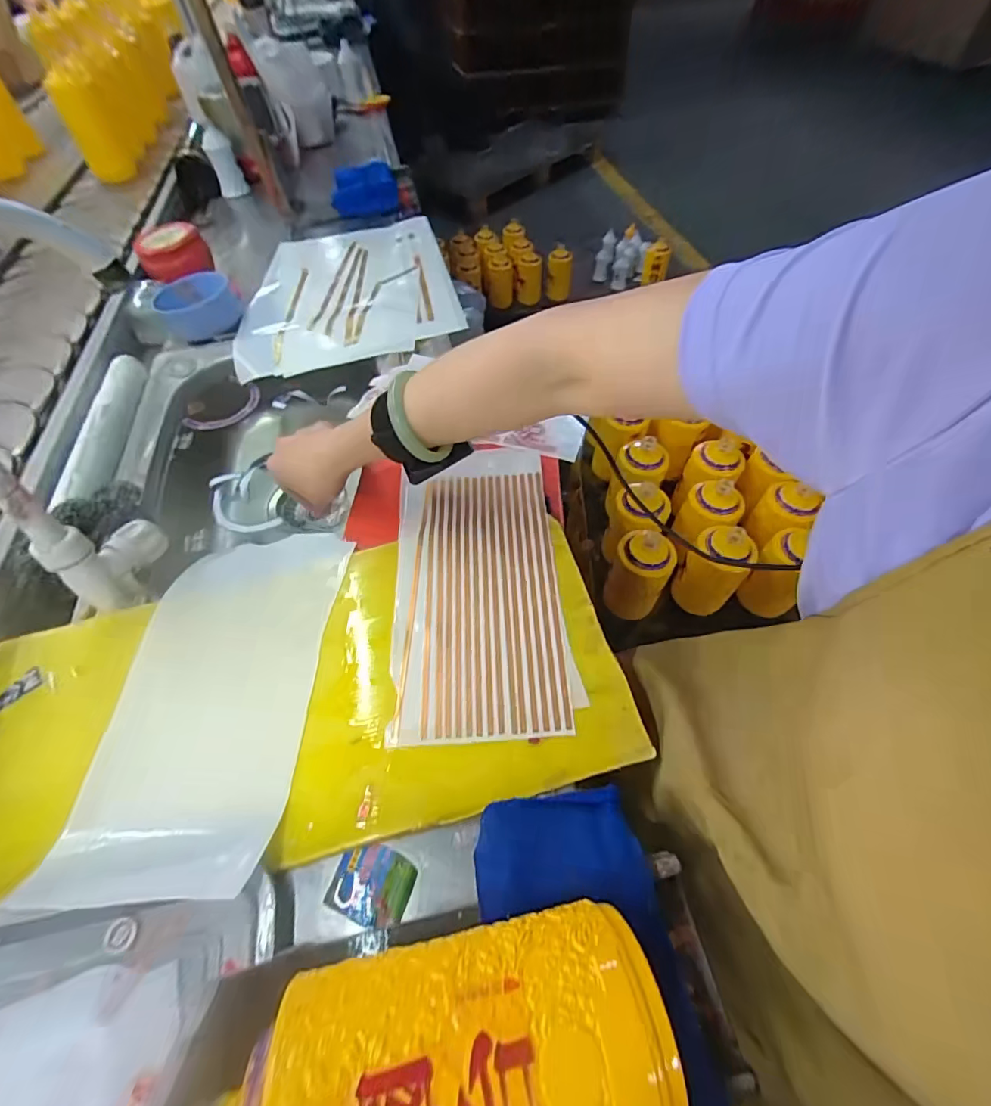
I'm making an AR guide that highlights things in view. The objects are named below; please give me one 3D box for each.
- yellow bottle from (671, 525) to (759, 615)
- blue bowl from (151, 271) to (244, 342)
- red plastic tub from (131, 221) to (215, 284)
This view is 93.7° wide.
[{"bbox_3d":[0.346,0.031,0.746,0.091,0.162,0.073,35,64,22],"label":"yellow bottle"},{"bbox_3d":[-0.437,-0.362,0.691,0.105,0.058,0.133,-25,59,-15],"label":"blue bowl"},{"bbox_3d":[-0.533,-0.498,0.759,0.095,0.062,0.115,-38,63,-21],"label":"red plastic tub"}]

